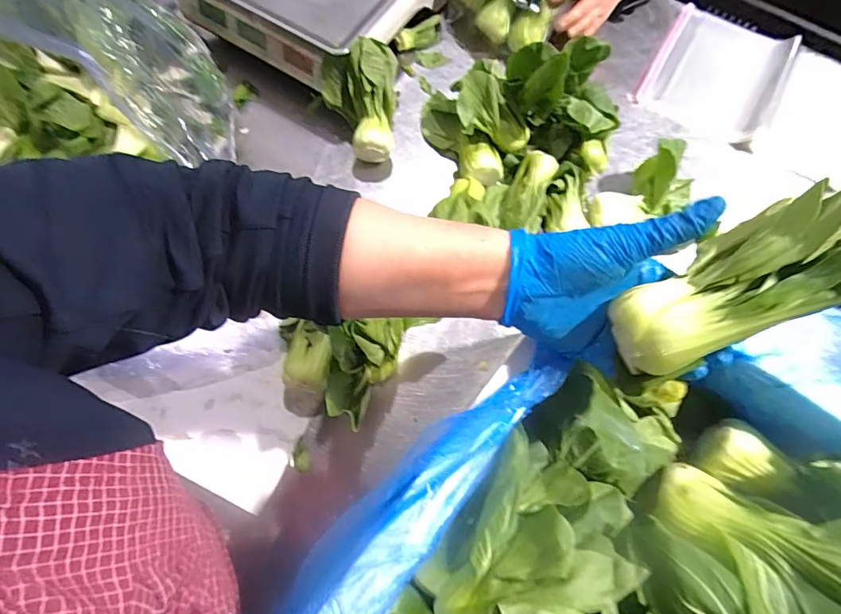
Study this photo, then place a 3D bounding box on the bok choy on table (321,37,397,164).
[{"bbox_3d":[-0.084,-0.299,0.656,0.113,0.089,0.141,-10,72,-4],"label":"bok choy on table"}]

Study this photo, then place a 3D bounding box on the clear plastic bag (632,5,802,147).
[{"bbox_3d":[0.500,-0.398,0.738,0.203,0.038,0.265,28,73,8],"label":"clear plastic bag"}]

